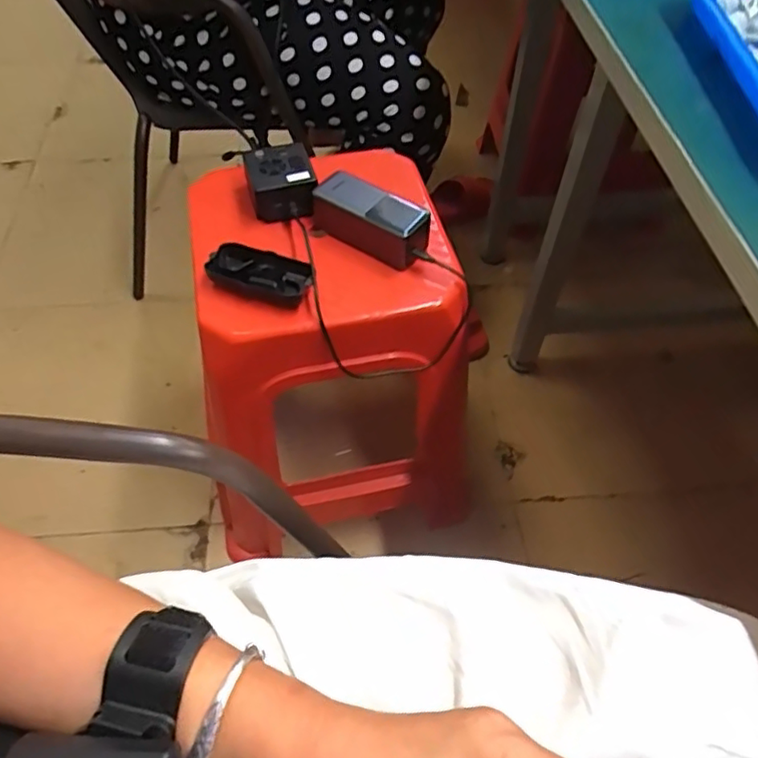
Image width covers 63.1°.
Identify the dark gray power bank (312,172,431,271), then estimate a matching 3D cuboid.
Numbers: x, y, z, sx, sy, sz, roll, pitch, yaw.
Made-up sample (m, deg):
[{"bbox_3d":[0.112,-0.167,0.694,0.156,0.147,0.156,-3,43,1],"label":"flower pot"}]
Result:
[{"bbox_3d":[-0.007,-0.176,0.690,0.138,0.060,0.049,31,60,20],"label":"dark gray power bank"}]

